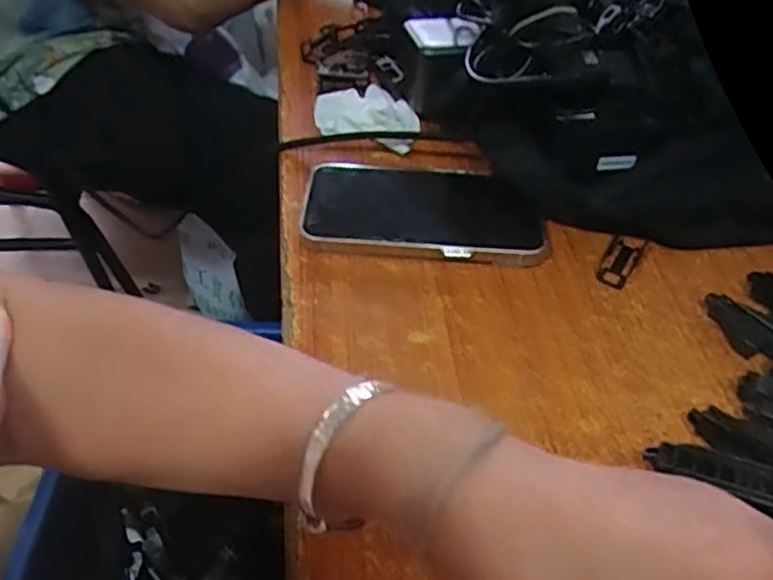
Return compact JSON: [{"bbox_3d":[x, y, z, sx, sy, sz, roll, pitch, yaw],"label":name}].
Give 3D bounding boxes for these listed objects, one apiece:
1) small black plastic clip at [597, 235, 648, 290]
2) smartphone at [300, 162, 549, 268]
[{"bbox_3d":[0.143,-0.019,0.408,0.019,0.004,0.048,26,51,20],"label":"small black plastic clip"},{"bbox_3d":[0.024,-0.053,0.420,0.146,0.013,0.077,5,47,1],"label":"smartphone"}]

